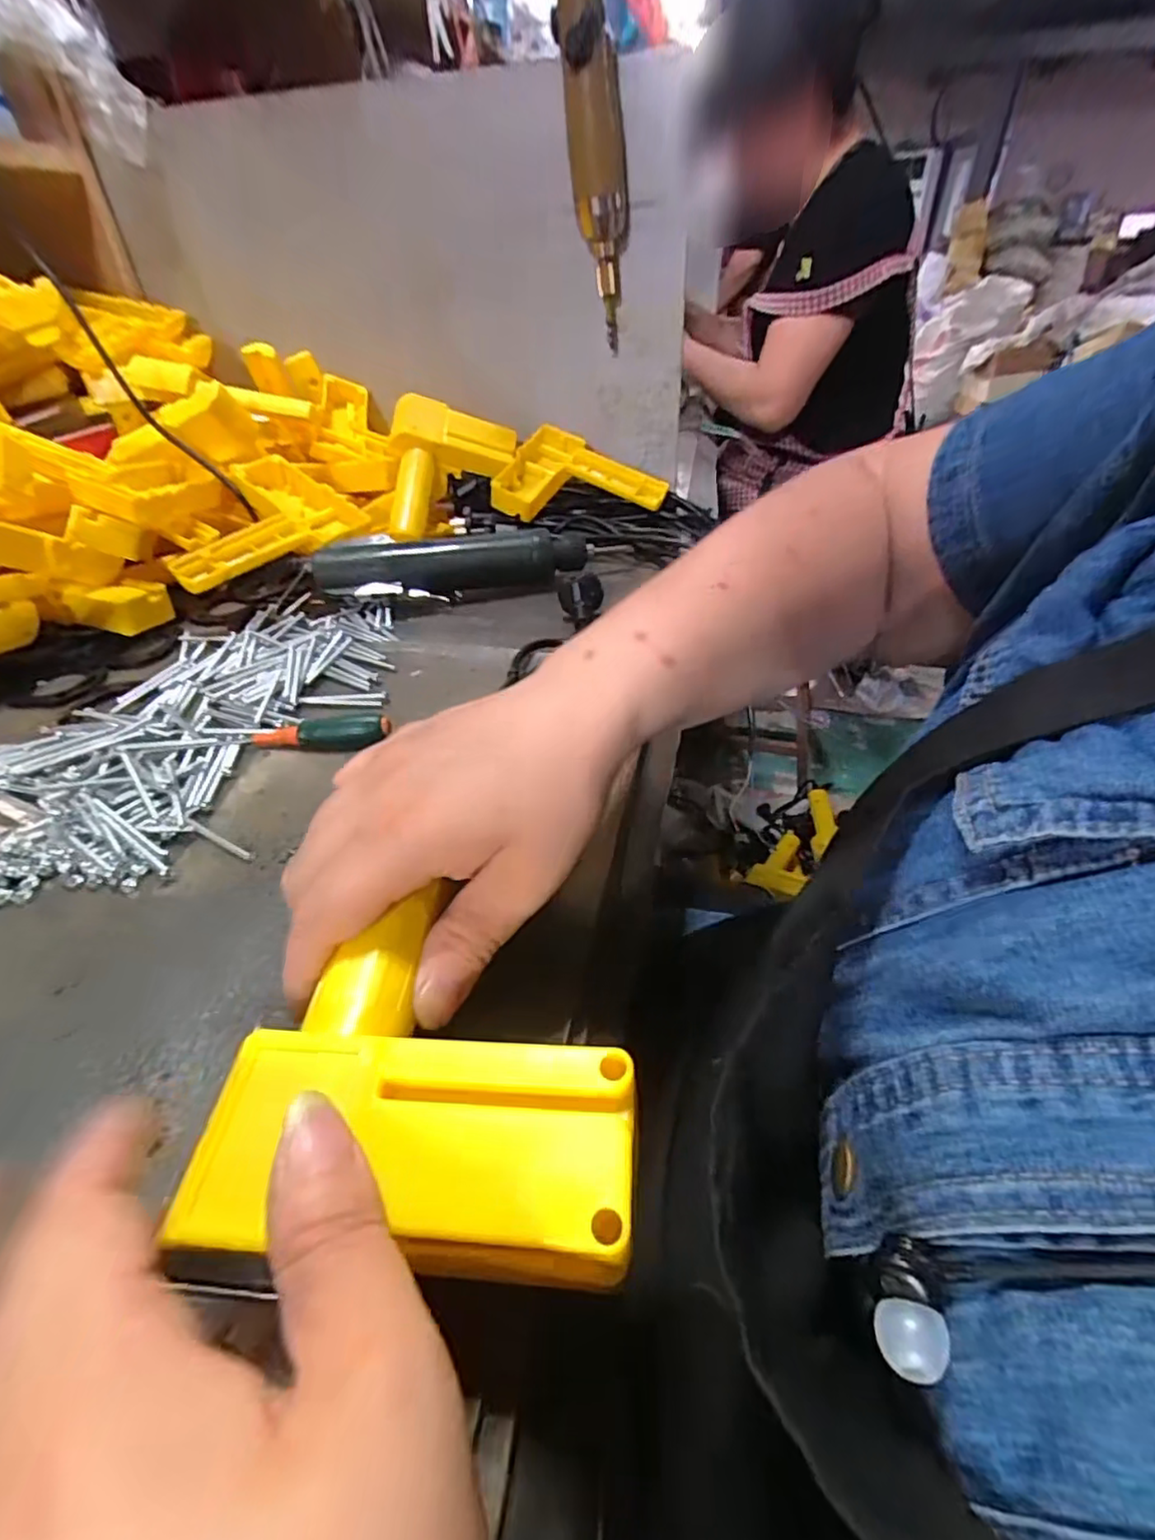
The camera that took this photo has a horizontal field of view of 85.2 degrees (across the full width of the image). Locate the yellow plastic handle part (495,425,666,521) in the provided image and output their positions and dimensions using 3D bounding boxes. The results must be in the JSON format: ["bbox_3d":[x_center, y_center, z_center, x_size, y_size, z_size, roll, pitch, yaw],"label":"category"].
[{"bbox_3d":[-0.008,-0.288,0.609,0.158,0.035,0.107,-9,56,-17],"label":"yellow plastic handle part"}]

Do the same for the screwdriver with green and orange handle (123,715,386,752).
[{"bbox_3d":[-0.181,-0.021,0.355,0.150,0.014,0.017,0,40,3],"label":"screwdriver with green and orange handle"}]

